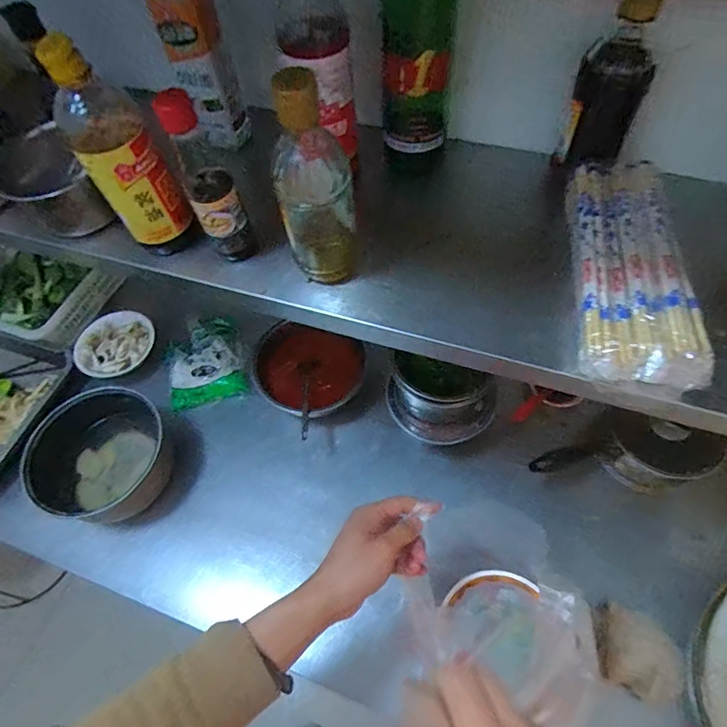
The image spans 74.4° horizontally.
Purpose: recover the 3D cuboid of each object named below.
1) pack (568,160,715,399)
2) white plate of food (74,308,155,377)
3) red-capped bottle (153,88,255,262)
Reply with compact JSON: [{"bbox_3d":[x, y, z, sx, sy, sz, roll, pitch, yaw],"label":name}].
[{"bbox_3d":[0.240,-0.084,0.437,0.091,0.051,0.250,5,58,7],"label":"pack"},{"bbox_3d":[-0.475,-0.043,0.905,0.132,0.041,0.146,37,67,24],"label":"white plate of food"},{"bbox_3d":[-0.147,-0.170,0.455,0.047,0.169,0.049,-22,59,-10],"label":"red-capped bottle"}]

